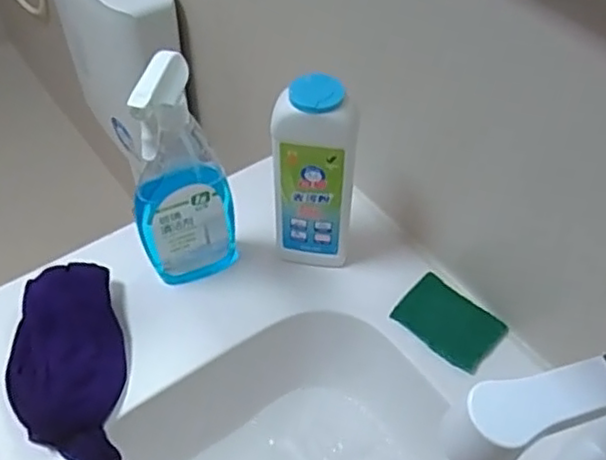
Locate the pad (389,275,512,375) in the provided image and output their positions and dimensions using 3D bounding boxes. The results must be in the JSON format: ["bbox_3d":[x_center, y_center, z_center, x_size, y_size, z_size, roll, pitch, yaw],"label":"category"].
[{"bbox_3d":[0.148,0.093,0.660,0.099,0.010,0.069,34,58,25],"label":"pad"}]

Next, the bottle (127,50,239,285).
[{"bbox_3d":[-0.114,-0.036,0.599,0.091,0.263,0.072,-8,50,-6],"label":"bottle"}]

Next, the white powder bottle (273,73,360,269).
[{"bbox_3d":[0.010,-0.050,0.630,0.078,0.211,0.046,7,50,6],"label":"white powder bottle"}]

